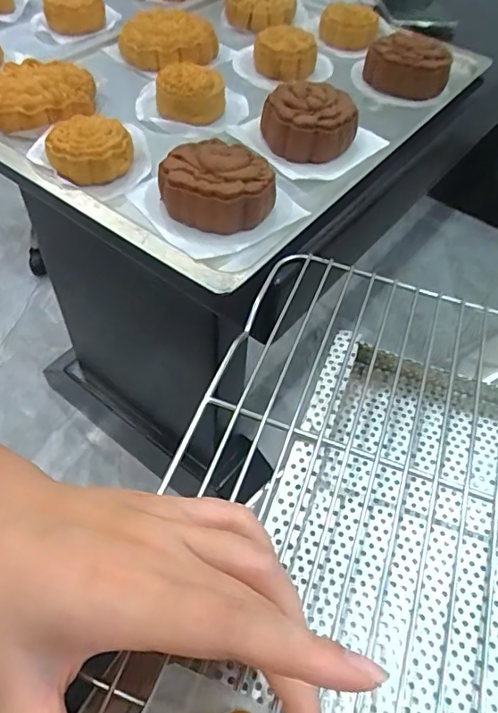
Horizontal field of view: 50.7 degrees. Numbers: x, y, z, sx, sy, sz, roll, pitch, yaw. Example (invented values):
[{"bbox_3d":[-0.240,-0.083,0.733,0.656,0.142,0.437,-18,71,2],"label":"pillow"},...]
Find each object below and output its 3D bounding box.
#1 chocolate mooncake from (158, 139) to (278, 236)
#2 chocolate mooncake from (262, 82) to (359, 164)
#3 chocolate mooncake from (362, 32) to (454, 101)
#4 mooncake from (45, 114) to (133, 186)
[{"bbox_3d":[-0.022,-0.120,0.367,0.072,0.029,0.060,31,57,18],"label":"chocolate mooncake"},{"bbox_3d":[0.047,-0.186,0.420,0.067,0.035,0.065,-17,56,-16],"label":"chocolate mooncake"},{"bbox_3d":[0.147,-0.270,0.488,0.077,0.035,0.062,19,54,11],"label":"chocolate mooncake"},{"bbox_3d":[-0.119,-0.155,0.390,0.056,0.024,0.056,-17,56,-16],"label":"mooncake"}]

